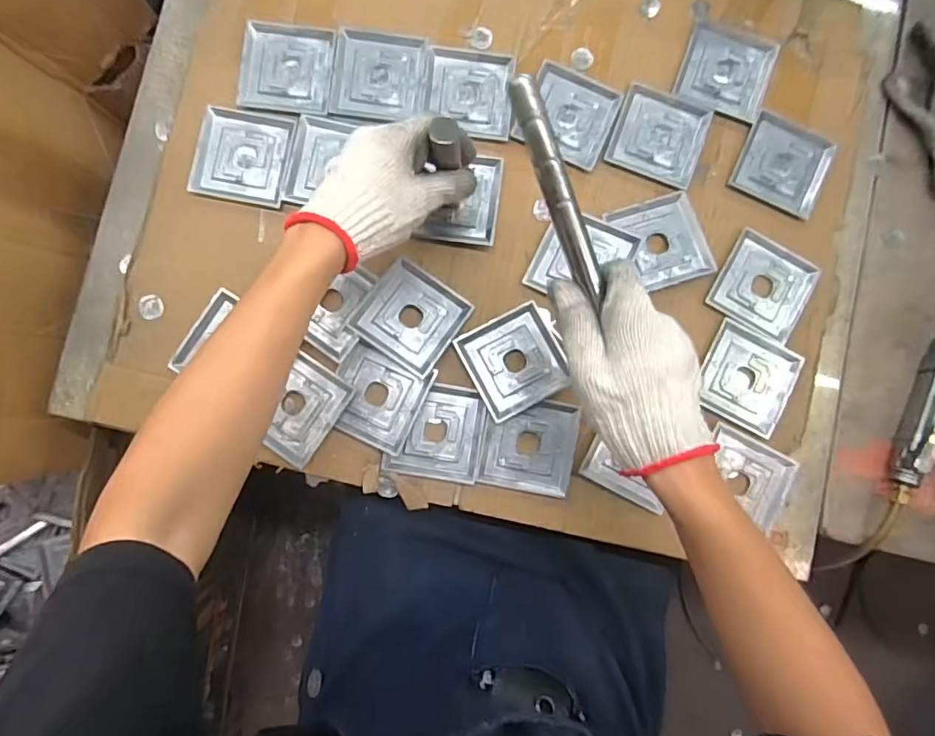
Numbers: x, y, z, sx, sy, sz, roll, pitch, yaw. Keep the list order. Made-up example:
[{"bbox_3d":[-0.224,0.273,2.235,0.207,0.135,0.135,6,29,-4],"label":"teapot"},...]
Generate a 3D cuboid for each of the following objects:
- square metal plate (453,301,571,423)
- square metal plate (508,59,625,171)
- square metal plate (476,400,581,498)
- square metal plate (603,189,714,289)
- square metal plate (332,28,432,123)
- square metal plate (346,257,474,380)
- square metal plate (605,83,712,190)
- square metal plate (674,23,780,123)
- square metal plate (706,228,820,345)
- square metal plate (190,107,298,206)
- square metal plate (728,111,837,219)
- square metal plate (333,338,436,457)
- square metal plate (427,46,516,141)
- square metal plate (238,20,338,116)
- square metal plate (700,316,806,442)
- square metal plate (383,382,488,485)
[{"bbox_3d":[0.046,-0.006,0.510,0.089,0.011,0.090,-27,87,-5],"label":"square metal plate"},{"bbox_3d":[0.104,-0.259,0.539,0.090,0.004,0.089,25,84,0],"label":"square metal plate"},{"bbox_3d":[0.059,0.074,0.508,0.089,0.005,0.088,9,85,-2],"label":"square metal plate"},{"bbox_3d":[0.195,-0.126,0.525,0.084,0.010,0.088,-17,86,-4],"label":"square metal plate"},{"bbox_3d":[-0.088,-0.297,0.532,0.092,0.005,0.088,5,85,-2],"label":"square metal plate"},{"bbox_3d":[-0.054,-0.049,0.506,0.087,0.015,0.089,35,85,1],"label":"square metal plate"},{"bbox_3d":[0.198,-0.240,0.541,0.090,0.004,0.089,21,85,-1],"label":"square metal plate"},{"bbox_3d":[0.271,-0.310,0.549,0.088,0.006,0.092,19,85,-1],"label":"square metal plate"},{"bbox_3d":[0.300,-0.081,0.532,0.090,0.007,0.091,30,84,0],"label":"square metal plate"},{"bbox_3d":[-0.222,-0.211,0.522,0.090,0.004,0.093,11,85,-2],"label":"square metal plate"},{"bbox_3d":[0.329,-0.211,0.544,0.090,0.006,0.093,23,84,0],"label":"square metal plate"},{"bbox_3d":[-0.087,0.028,0.502,0.085,0.010,0.083,26,84,0],"label":"square metal plate"},{"bbox_3d":[0.004,-0.281,0.538,0.084,0.004,0.092,7,85,-2],"label":"square metal plate"},{"bbox_3d":[-0.181,-0.304,0.529,0.090,0.006,0.093,7,85,-2],"label":"square metal plate"},{"bbox_3d":[0.280,0.011,0.524,0.087,0.009,0.091,26,84,0],"label":"square metal plate"},{"bbox_3d":[-0.030,0.061,0.511,0.088,0.009,0.090,9,85,-2],"label":"square metal plate"}]

